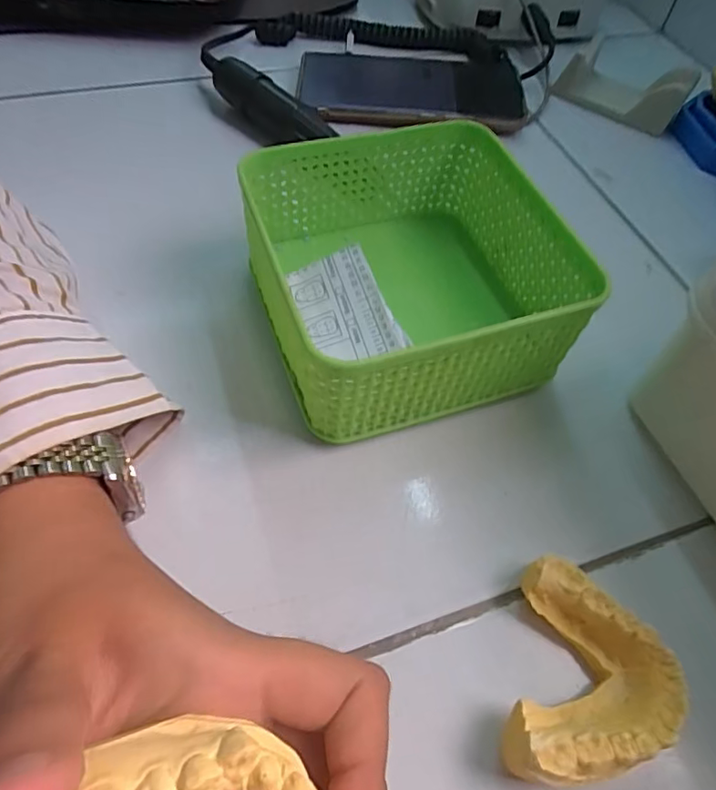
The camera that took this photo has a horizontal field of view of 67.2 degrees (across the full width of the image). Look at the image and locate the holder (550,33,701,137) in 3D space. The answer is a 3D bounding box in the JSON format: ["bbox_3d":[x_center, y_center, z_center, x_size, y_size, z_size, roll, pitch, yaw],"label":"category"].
[{"bbox_3d":[0.201,-0.234,0.405,0.089,0.032,0.049,34,59,19],"label":"holder"}]

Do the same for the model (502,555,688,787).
[{"bbox_3d":[0.080,0.098,0.187,0.052,0.023,0.068,16,55,7],"label":"model"}]

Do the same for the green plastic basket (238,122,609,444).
[{"bbox_3d":[0.023,-0.057,0.255,0.128,0.067,0.129,-15,57,-14],"label":"green plastic basket"}]

